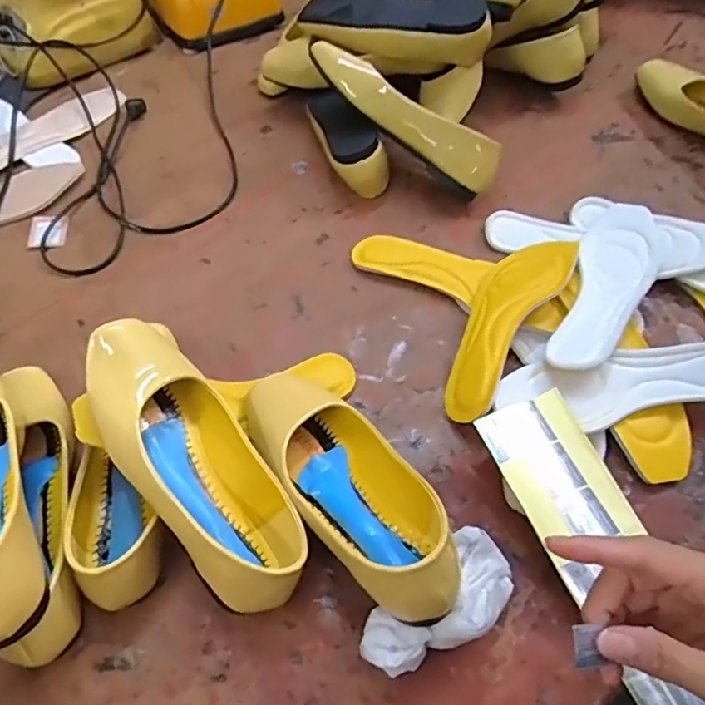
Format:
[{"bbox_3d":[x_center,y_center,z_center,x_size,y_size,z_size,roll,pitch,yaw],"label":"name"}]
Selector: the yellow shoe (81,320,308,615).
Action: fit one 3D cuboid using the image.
[{"bbox_3d":[-0.124,0.081,0.441,0.095,0.066,0.248,-33,76,-19],"label":"yellow shoe"}]

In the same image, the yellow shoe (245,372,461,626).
[{"bbox_3d":[-0.005,0.098,0.453,0.089,0.052,0.243,-31,46,-17],"label":"yellow shoe"}]

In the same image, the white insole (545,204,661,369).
[{"bbox_3d":[0.253,-0.069,0.572,0.074,0.018,0.228,25,61,17],"label":"white insole"}]

